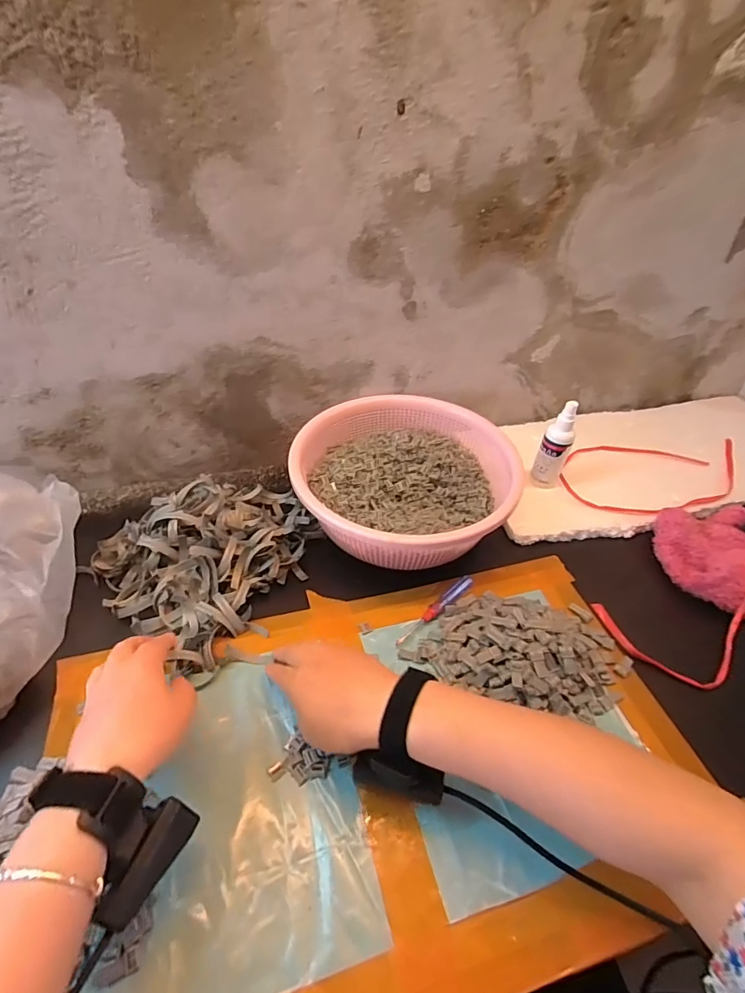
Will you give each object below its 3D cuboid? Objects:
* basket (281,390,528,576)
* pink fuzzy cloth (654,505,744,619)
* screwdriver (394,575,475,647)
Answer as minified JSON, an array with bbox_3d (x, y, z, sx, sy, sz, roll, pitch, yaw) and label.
[{"bbox_3d":[0.035,-0.019,0.589,0.256,0.097,0.242,2,43,-2],"label":"basket"},{"bbox_3d":[0.419,0.079,0.539,0.137,0.063,0.182,-32,54,-33],"label":"pink fuzzy cloth"},{"bbox_3d":[0.070,0.122,0.514,0.116,0.013,0.014,-30,53,-32],"label":"screwdriver"}]

